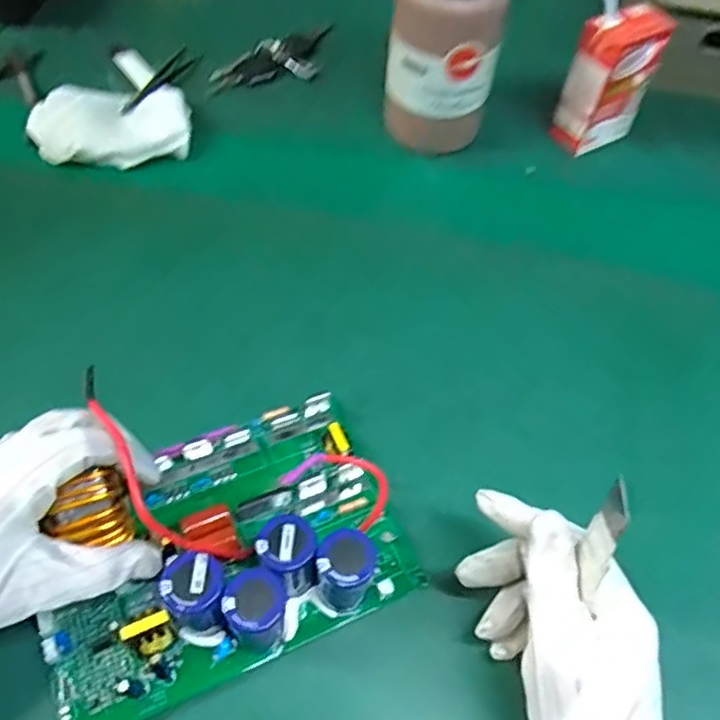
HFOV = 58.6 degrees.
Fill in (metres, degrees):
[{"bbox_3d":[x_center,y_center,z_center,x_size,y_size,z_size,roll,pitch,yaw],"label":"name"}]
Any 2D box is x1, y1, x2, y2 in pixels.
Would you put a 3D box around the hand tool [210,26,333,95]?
[{"bbox_3d":[-0.080,-0.295,0.635,0.140,0.020,0.052,-34,63,-20],"label":"hand tool"}]

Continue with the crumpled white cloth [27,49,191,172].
[{"bbox_3d":[-0.225,-0.233,0.570,0.126,0.030,0.172,-16,58,-11],"label":"crumpled white cloth"}]

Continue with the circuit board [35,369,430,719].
[{"bbox_3d":[-0.080,0.093,0.343,0.194,0.068,0.132,-22,60,-14],"label":"circuit board"}]

